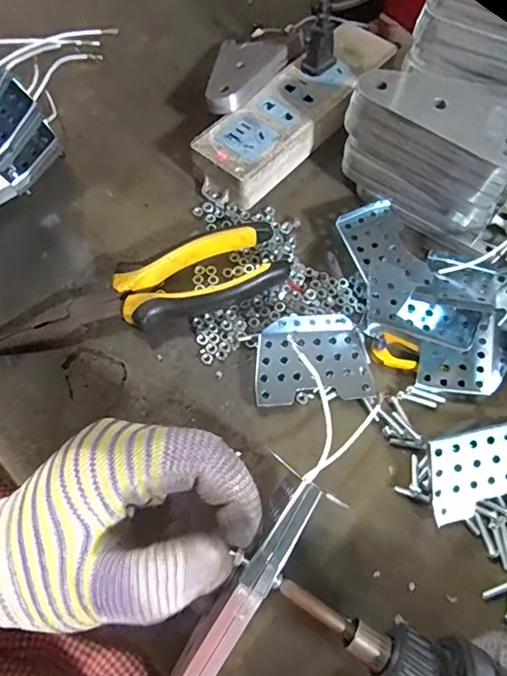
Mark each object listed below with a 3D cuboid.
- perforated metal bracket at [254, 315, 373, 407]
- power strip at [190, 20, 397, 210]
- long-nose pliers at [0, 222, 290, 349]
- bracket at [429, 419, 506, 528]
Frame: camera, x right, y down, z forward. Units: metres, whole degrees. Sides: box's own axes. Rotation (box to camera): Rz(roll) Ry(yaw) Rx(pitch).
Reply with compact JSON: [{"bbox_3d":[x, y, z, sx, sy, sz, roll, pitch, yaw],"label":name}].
[{"bbox_3d":[0.035,0.012,0.289,0.068,0.010,0.054,-5,65,-3],"label":"perforated metal bracket"},{"bbox_3d":[0.033,-0.167,0.357,0.053,0.036,0.183,38,70,15],"label":"power strip"},{"bbox_3d":[-0.074,-0.024,0.291,0.188,0.026,0.044,-18,66,-9],"label":"long-nose pliers"},{"bbox_3d":[0.129,0.071,0.261,0.070,0.019,0.044,-11,65,-6],"label":"bracket"}]

